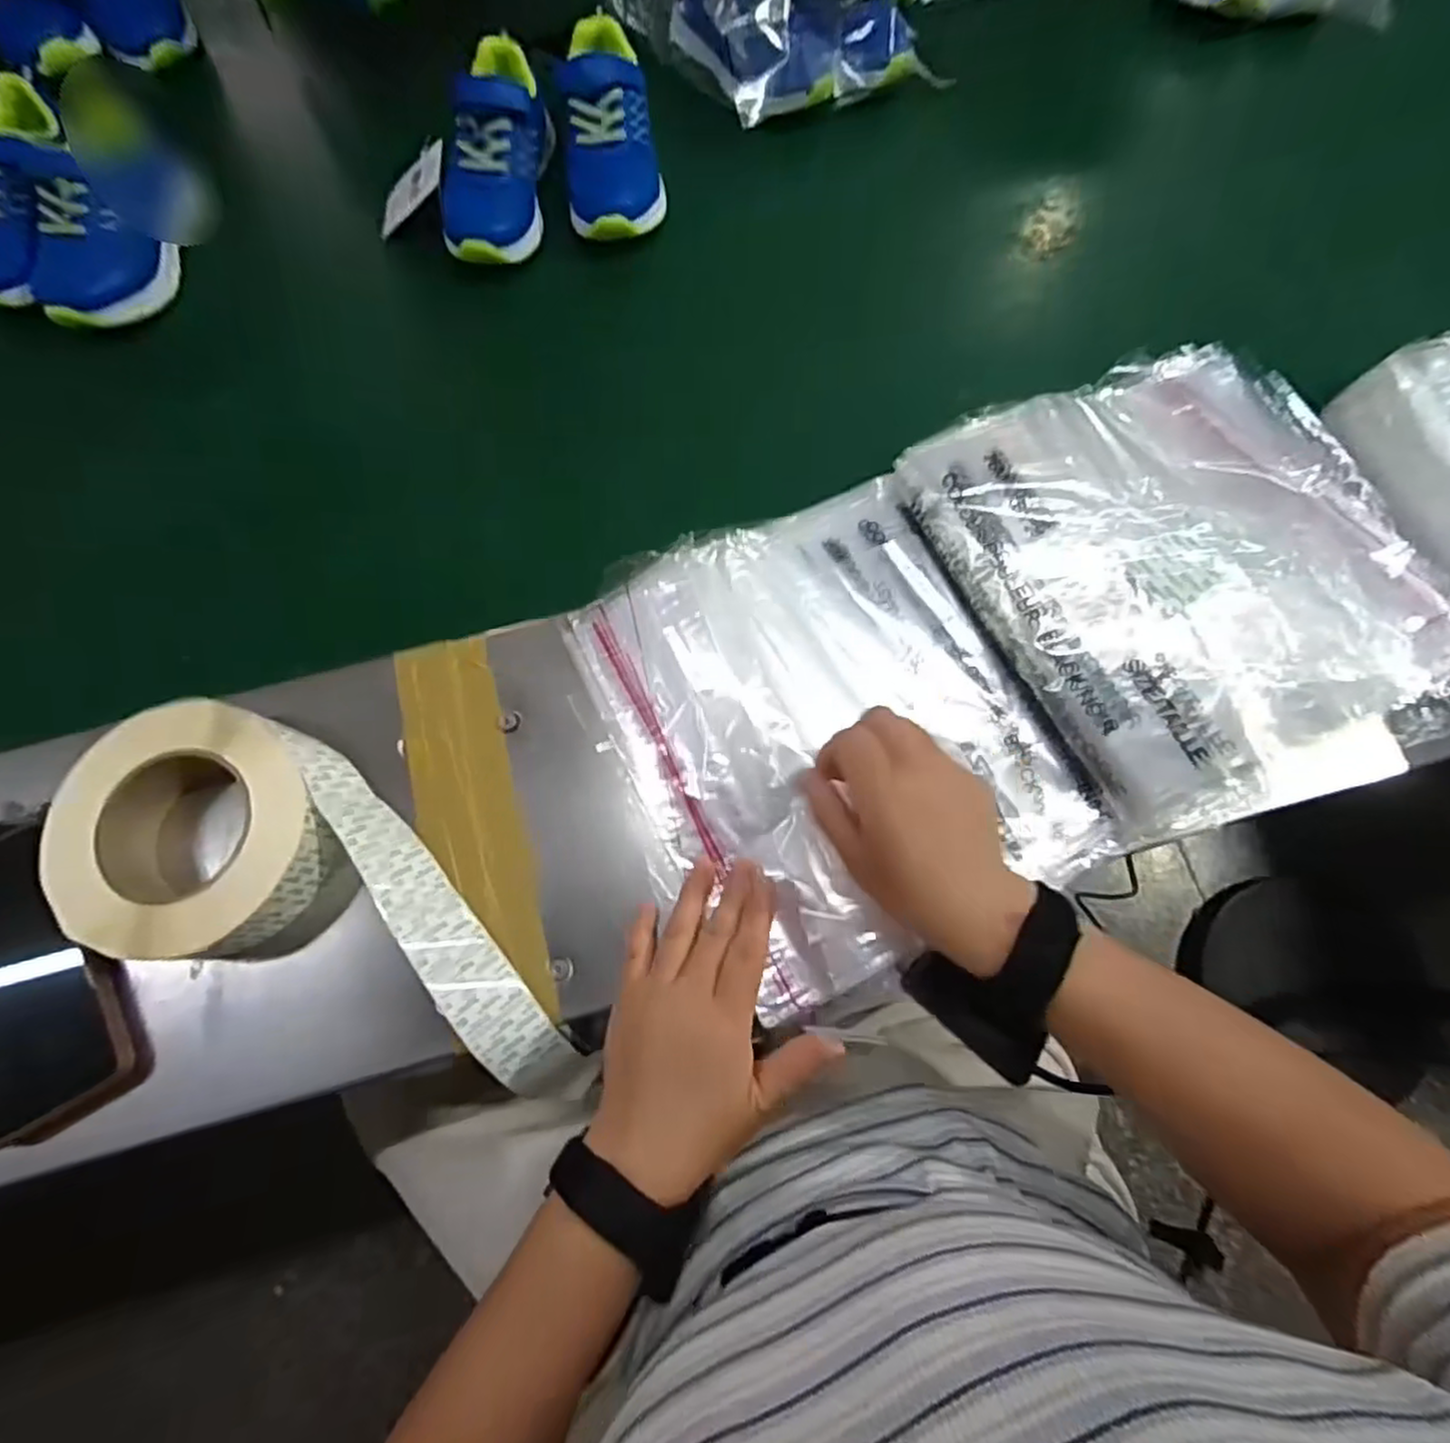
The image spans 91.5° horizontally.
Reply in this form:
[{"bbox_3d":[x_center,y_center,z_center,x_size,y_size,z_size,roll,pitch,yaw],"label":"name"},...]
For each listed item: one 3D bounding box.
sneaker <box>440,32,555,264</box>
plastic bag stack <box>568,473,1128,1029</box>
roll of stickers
[{"bbox_3d":[-0.175,-0.445,0.556,0.075,0.077,0.176,6,86,3],"label":"sneaker"},{"bbox_3d":[0.063,-0.004,0.422,0.230,0.020,0.274,-26,74,-6],"label":"plastic bag stack"},{"bbox_3d":[-0.208,0.092,0.393,0.306,0.066,0.131,20,75,5],"label":"roll of stickers"}]

